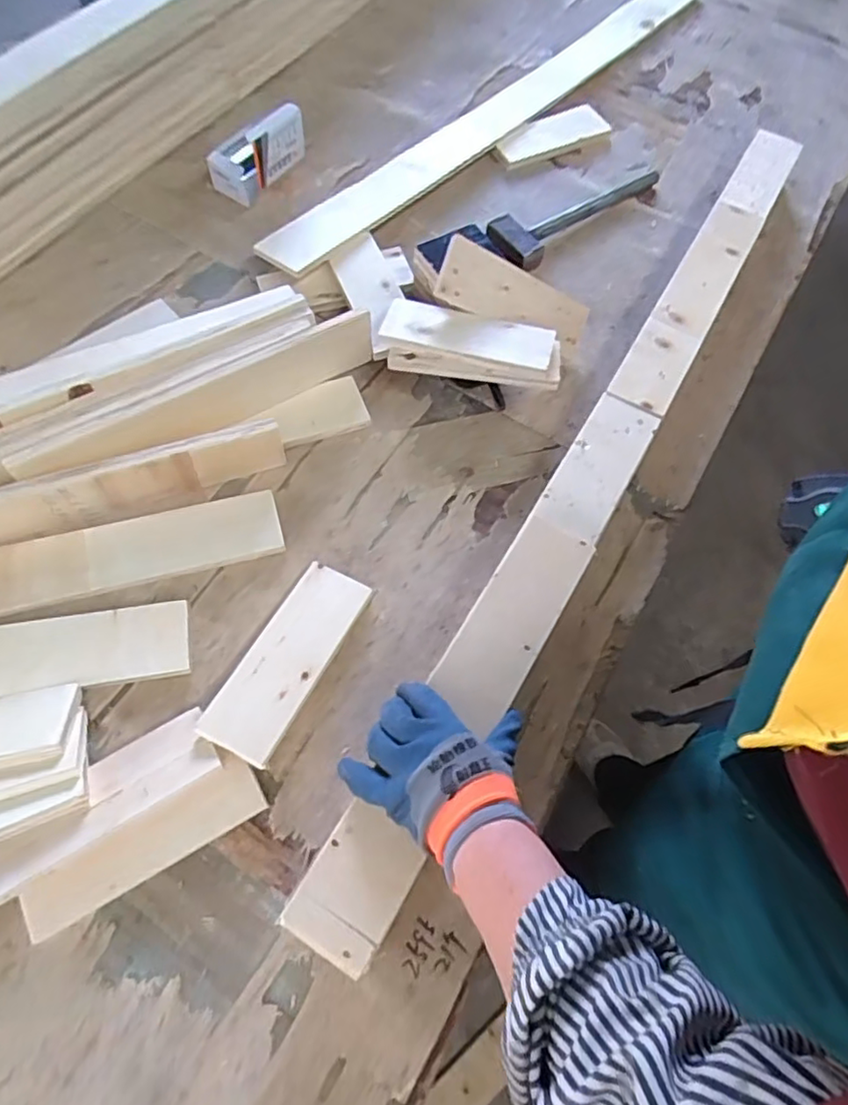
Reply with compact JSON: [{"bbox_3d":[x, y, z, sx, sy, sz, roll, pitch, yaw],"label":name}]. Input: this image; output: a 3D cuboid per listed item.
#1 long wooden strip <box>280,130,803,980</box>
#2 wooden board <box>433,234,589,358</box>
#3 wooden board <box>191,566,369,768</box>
[{"bbox_3d":[0.214,-0.141,0.672,0.070,0.034,1.135,29,65,11],"label":"long wooden strip"},{"bbox_3d":[0.114,-0.314,0.755,0.200,0.015,0.077,15,88,-22],"label":"wooden board"},{"bbox_3d":[-0.127,0.096,0.588,0.072,0.009,0.200,26,58,10],"label":"wooden board"}]

